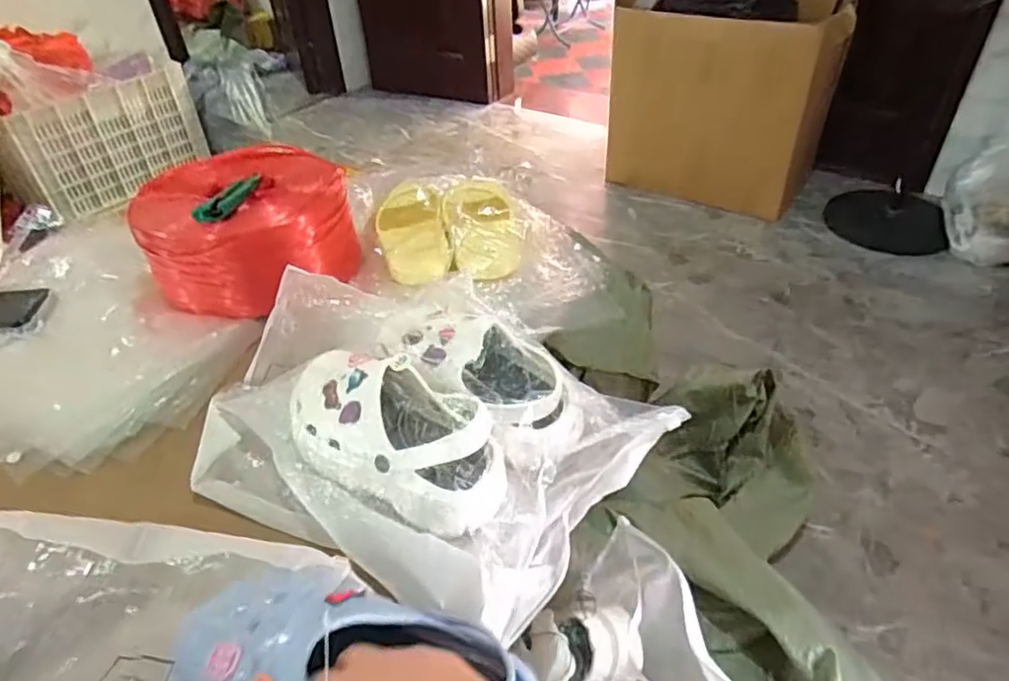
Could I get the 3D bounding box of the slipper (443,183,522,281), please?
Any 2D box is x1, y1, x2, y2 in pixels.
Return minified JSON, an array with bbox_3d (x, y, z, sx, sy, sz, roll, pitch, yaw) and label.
[{"bbox_3d":[-0.029,-0.147,0.835,0.102,0.056,0.183,-7,40,-4],"label":"slipper"}]

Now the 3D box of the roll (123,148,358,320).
[{"bbox_3d":[-0.357,-0.154,0.874,0.266,0.143,0.217,-27,46,-25],"label":"roll"}]

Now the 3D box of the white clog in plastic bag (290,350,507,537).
[{"bbox_3d":[-0.115,0.087,0.583,0.243,0.093,0.114,25,48,30],"label":"white clog in plastic bag"}]

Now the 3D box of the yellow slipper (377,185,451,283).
[{"bbox_3d":[-0.131,-0.156,0.875,0.095,0.055,0.203,-10,41,-7],"label":"yellow slipper"}]

